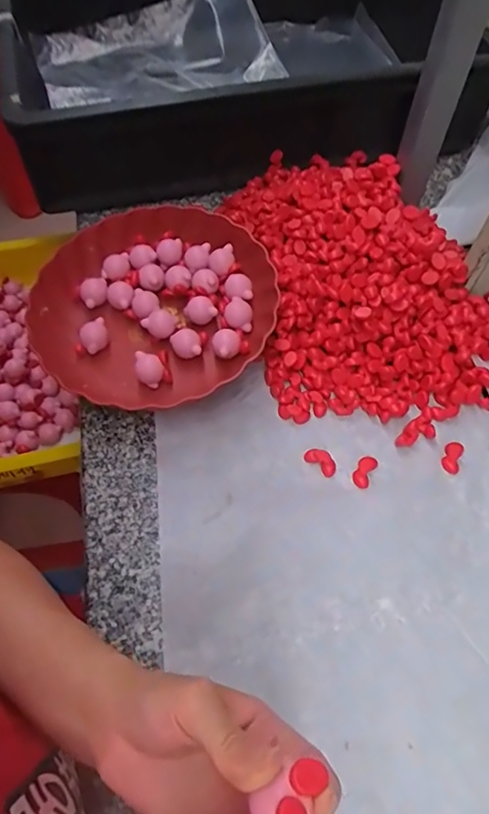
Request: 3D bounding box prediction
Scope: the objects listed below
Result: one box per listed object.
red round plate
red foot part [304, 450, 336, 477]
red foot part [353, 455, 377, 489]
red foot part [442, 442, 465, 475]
[{"bbox_3d":[-0.094,-0.108,0.516,0.233,0.056,0.224,0,60,0],"label":"red round plate"},{"bbox_3d":[0.071,0.049,0.459,0.031,0.009,0.015,38,67,19],"label":"red foot part"},{"bbox_3d":[0.110,0.059,0.457,0.016,0.006,0.032,25,63,13],"label":"red foot part"},{"bbox_3d":[0.194,0.047,0.465,0.017,0.005,0.031,19,62,10],"label":"red foot part"}]

